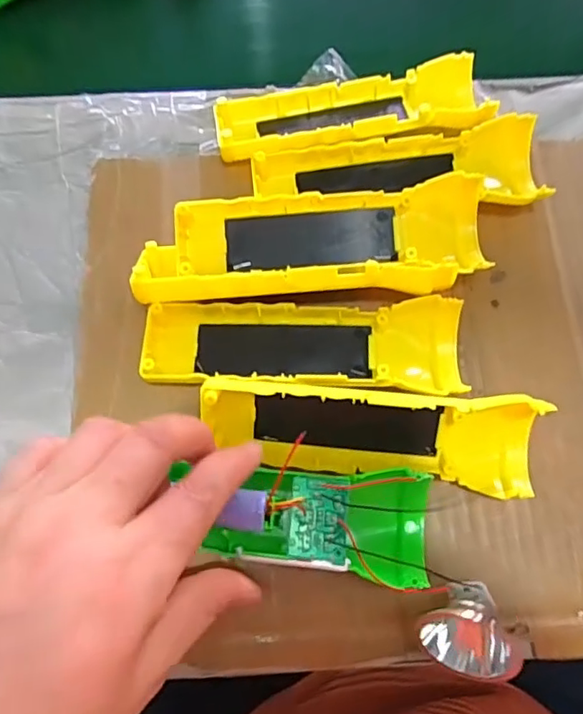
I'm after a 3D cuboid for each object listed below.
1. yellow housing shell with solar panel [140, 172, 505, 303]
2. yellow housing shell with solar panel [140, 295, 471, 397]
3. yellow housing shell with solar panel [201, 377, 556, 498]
[{"bbox_3d":[0.013,-0.054,0.298,0.186,0.039,0.060,-5,72,-1],"label":"yellow housing shell with solar panel"},{"bbox_3d":[0.008,-0.006,0.289,0.163,0.027,0.045,1,72,1],"label":"yellow housing shell with solar panel"},{"bbox_3d":[0.038,0.037,0.272,0.164,0.038,0.047,5,72,2],"label":"yellow housing shell with solar panel"}]

